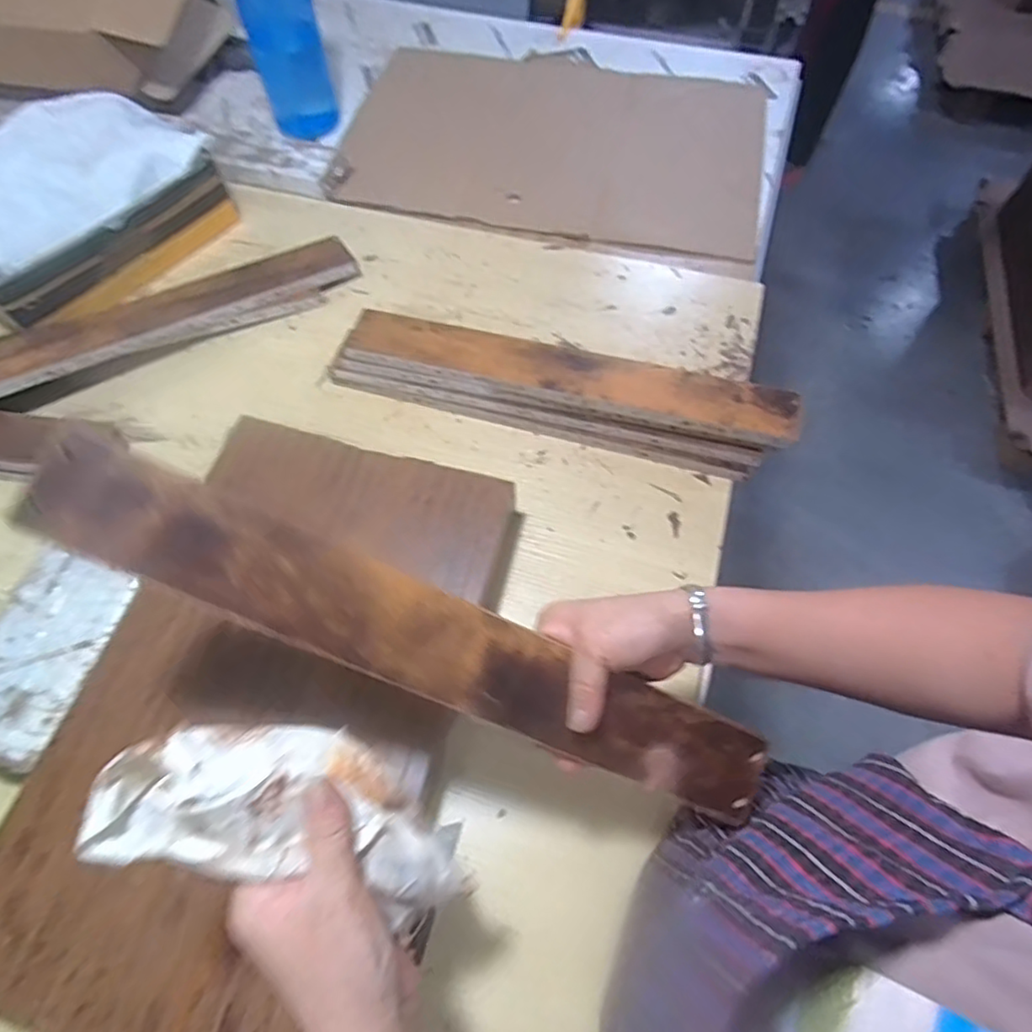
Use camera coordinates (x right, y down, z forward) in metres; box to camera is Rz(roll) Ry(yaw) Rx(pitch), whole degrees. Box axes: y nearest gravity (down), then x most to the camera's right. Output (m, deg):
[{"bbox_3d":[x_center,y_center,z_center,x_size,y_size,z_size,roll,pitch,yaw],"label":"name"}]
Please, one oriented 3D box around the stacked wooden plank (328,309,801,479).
[{"bbox_3d":[0.043,-0.129,0.654,0.462,0.074,0.073,13,62,7],"label":"stacked wooden plank"}]

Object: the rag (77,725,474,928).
[{"bbox_3d":[-0.113,0.153,0.325,0.183,0.051,0.080,26,57,-29],"label":"rag"}]

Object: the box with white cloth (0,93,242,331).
[{"bbox_3d":[-0.551,-0.378,0.765,0.221,0.126,0.311,31,65,16],"label":"box with white cloth"}]

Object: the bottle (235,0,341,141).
[{"bbox_3d":[-0.330,-0.699,0.865,0.072,0.285,0.087,35,68,17],"label":"bottle"}]

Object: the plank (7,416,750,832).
[{"bbox_3d":[-0.041,0.078,0.364,0.452,0.008,0.060,27,78,-12],"label":"plank"}]

